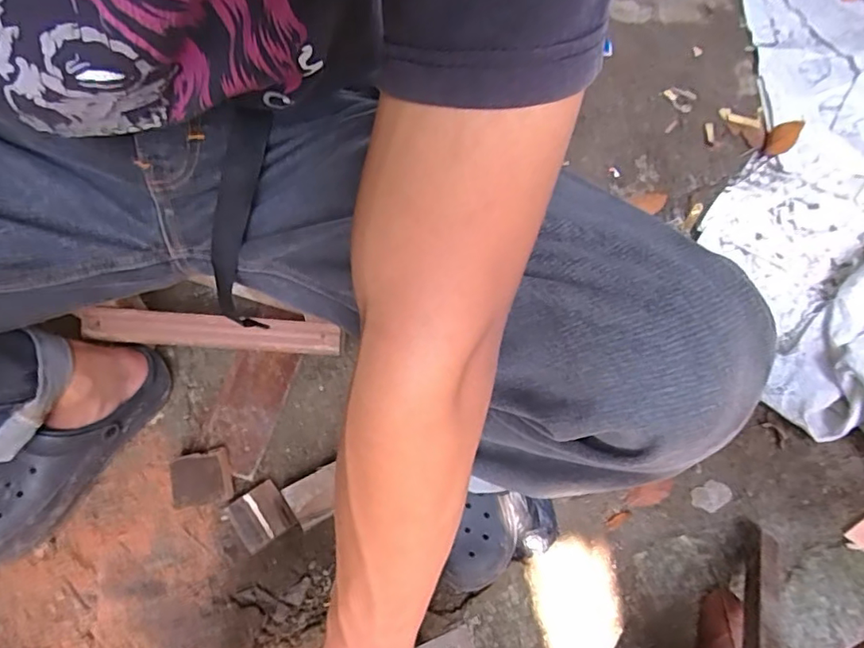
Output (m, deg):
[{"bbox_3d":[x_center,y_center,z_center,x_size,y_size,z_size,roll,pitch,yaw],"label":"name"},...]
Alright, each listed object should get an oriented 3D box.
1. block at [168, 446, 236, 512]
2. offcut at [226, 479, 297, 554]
[{"bbox_3d":[-0.268,0.181,0.654,0.064,0.031,0.057,-10,63,-9],"label":"block"},{"bbox_3d":[-0.199,0.224,0.655,0.058,0.023,0.062,-33,68,-20],"label":"offcut"}]

